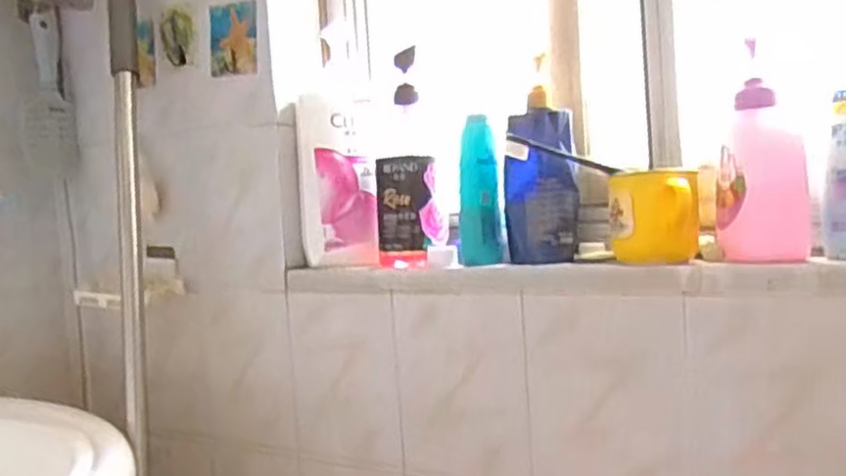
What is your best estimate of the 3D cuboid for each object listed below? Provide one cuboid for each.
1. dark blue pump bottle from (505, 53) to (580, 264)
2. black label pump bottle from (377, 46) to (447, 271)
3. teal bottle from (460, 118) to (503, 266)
[{"bbox_3d":[0.121,-0.072,0.743,0.071,0.188,0.043,-2,3,11],"label":"dark blue pump bottle"},{"bbox_3d":[-0.017,-0.087,0.818,0.071,0.234,0.077,-3,3,0],"label":"black label pump bottle"},{"bbox_3d":[0.061,-0.050,0.773,0.042,0.152,0.031,-3,3,6],"label":"teal bottle"}]

